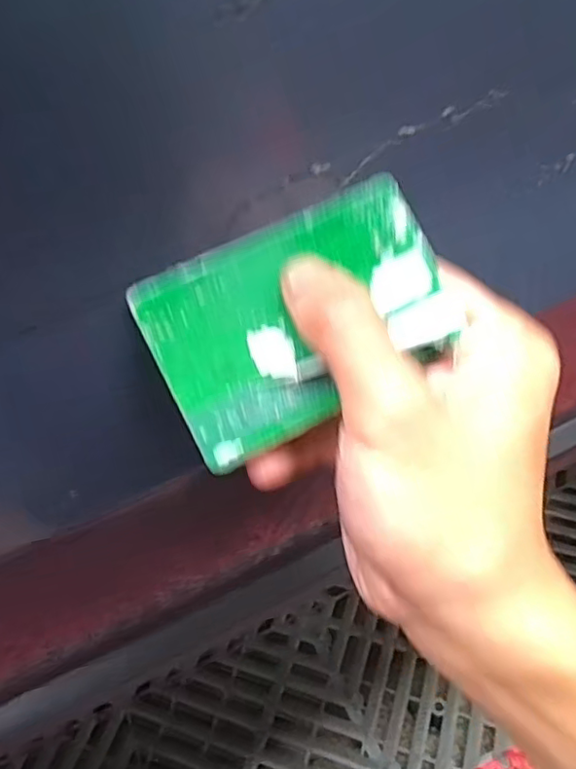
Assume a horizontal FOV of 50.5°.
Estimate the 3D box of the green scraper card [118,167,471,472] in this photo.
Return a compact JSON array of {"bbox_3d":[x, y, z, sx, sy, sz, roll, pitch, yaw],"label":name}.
[{"bbox_3d":[0.004,-0.019,0.175,0.084,0.004,0.057,-26,88,-6],"label":"green scraper card"}]

